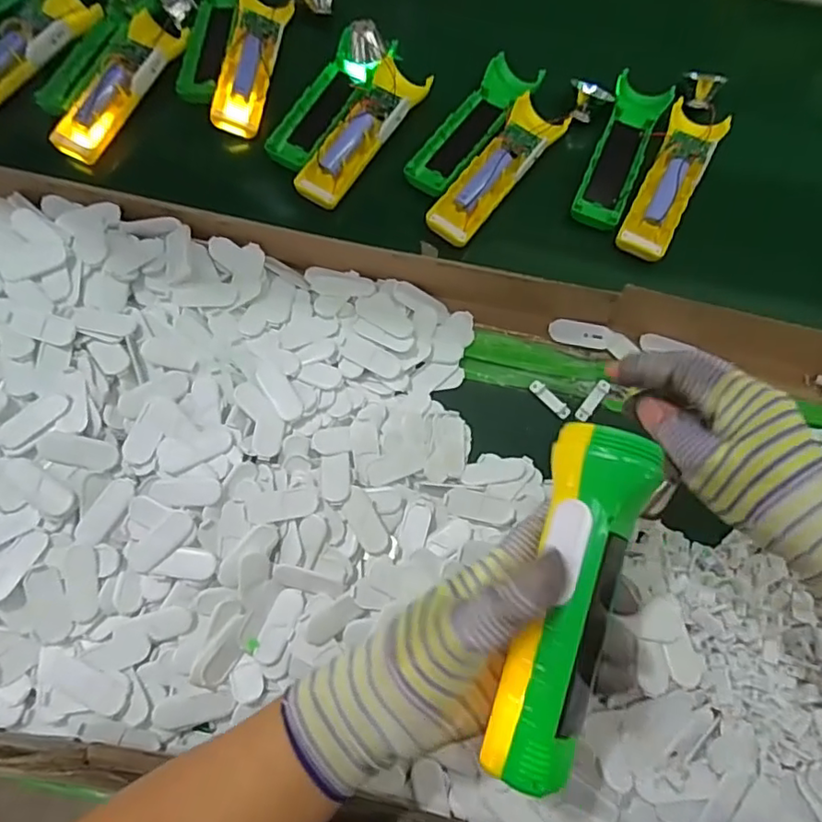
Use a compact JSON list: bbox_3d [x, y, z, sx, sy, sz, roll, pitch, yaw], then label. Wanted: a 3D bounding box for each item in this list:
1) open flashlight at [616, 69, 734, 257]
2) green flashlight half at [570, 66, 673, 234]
[{"bbox_3d":[0.242,-0.227,0.519,0.046,0.031,0.205,26,72,8],"label":"open flashlight"},{"bbox_3d":[0.191,-0.236,0.531,0.045,0.024,0.153,21,71,7],"label":"green flashlight half"}]

